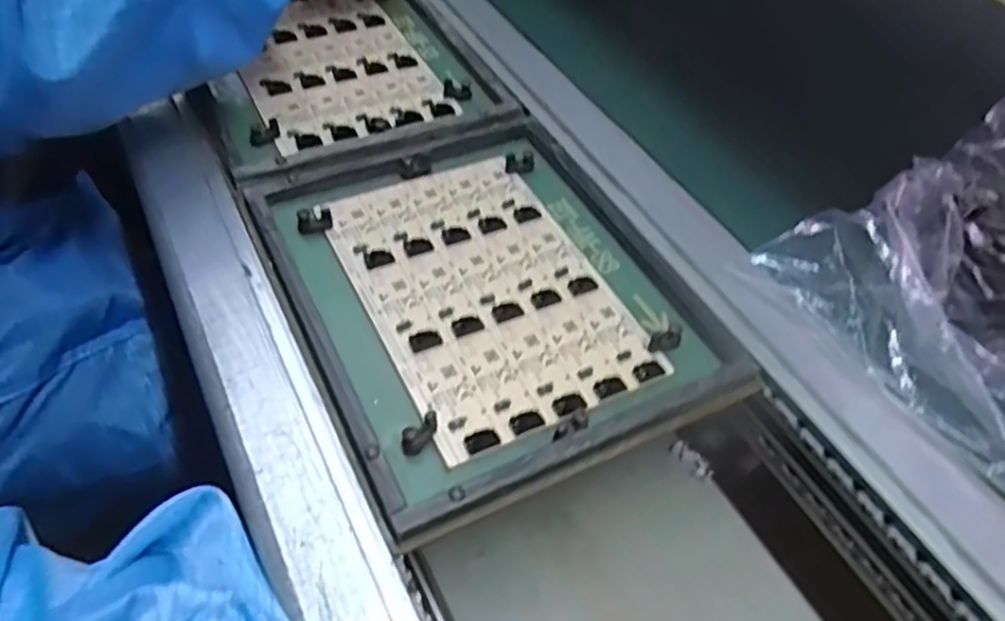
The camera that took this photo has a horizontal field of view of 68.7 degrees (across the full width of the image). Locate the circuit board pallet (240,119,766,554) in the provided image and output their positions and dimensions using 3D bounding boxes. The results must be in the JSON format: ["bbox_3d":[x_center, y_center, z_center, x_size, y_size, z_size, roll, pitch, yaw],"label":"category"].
[{"bbox_3d":[-0.014,-0.018,0.418,0.198,0.014,0.250,-20,53,-20],"label":"circuit board pallet"}]

